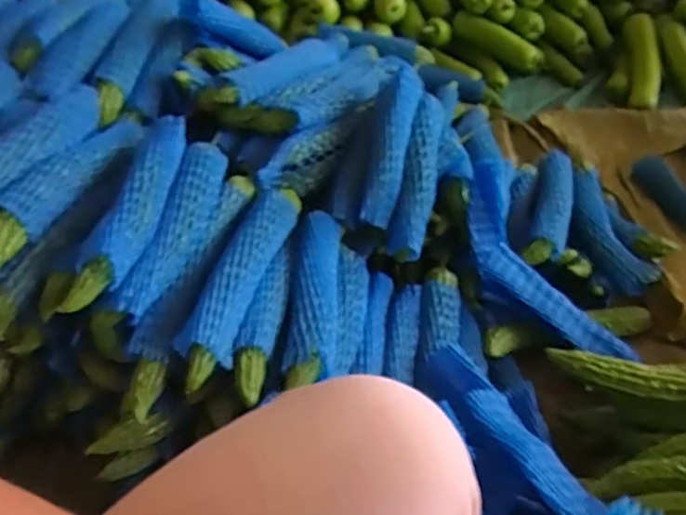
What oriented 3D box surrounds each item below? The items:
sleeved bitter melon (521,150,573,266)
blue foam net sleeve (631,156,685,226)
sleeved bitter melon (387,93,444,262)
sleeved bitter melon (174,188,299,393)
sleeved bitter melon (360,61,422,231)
[{"bbox_3d":[0.326,-0.084,0.951,0.058,0.047,0.244,11,44,16],"label":"sleeved bitter melon"},{"bbox_3d":[0.609,-0.102,1.080,0.062,0.050,0.224,-21,44,-18],"label":"blue foam net sleeve"},{"bbox_3d":[0.103,-0.115,0.816,0.048,0.056,0.236,10,75,15],"label":"sleeved bitter melon"},{"bbox_3d":[-0.111,0.016,0.683,0.050,0.060,0.281,9,43,14],"label":"sleeved bitter melon"},{"bbox_3d":[0.062,-0.154,0.806,0.050,0.049,0.229,10,74,15],"label":"sleeved bitter melon"}]

